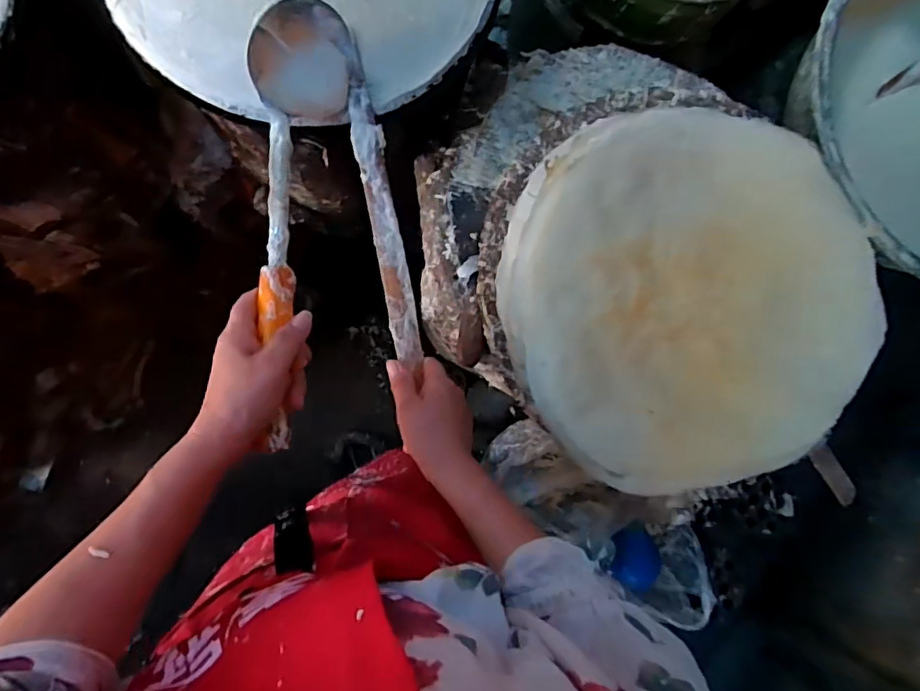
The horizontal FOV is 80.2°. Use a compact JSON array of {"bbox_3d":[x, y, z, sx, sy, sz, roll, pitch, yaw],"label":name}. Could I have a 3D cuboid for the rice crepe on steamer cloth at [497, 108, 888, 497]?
[{"bbox_3d":[0.220,-0.045,0.522,0.342,0.045,0.359,-10,89,-8],"label":"rice crepe on steamer cloth"}]

